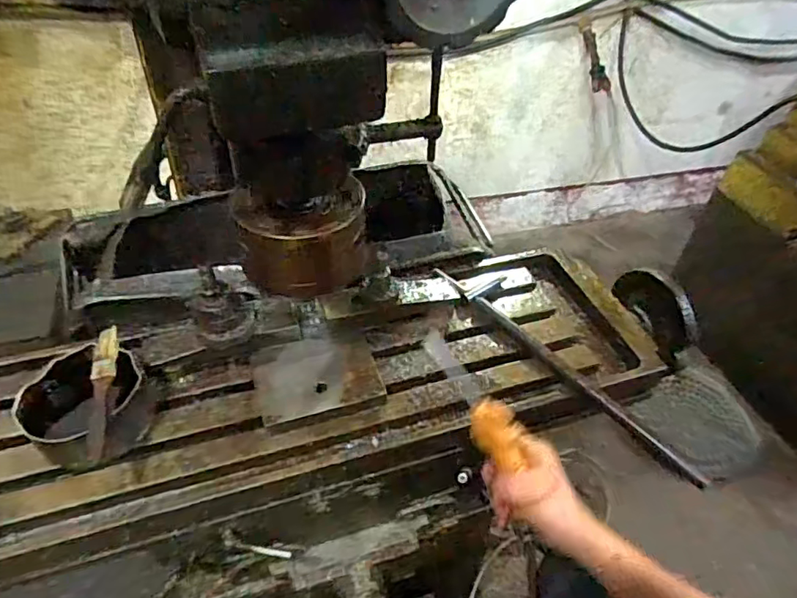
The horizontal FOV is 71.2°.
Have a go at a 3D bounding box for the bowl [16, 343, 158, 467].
[{"bbox_3d":[-0.302,0.103,0.541,0.097,0.066,0.103,3,44,-2],"label":"bowl"}]

